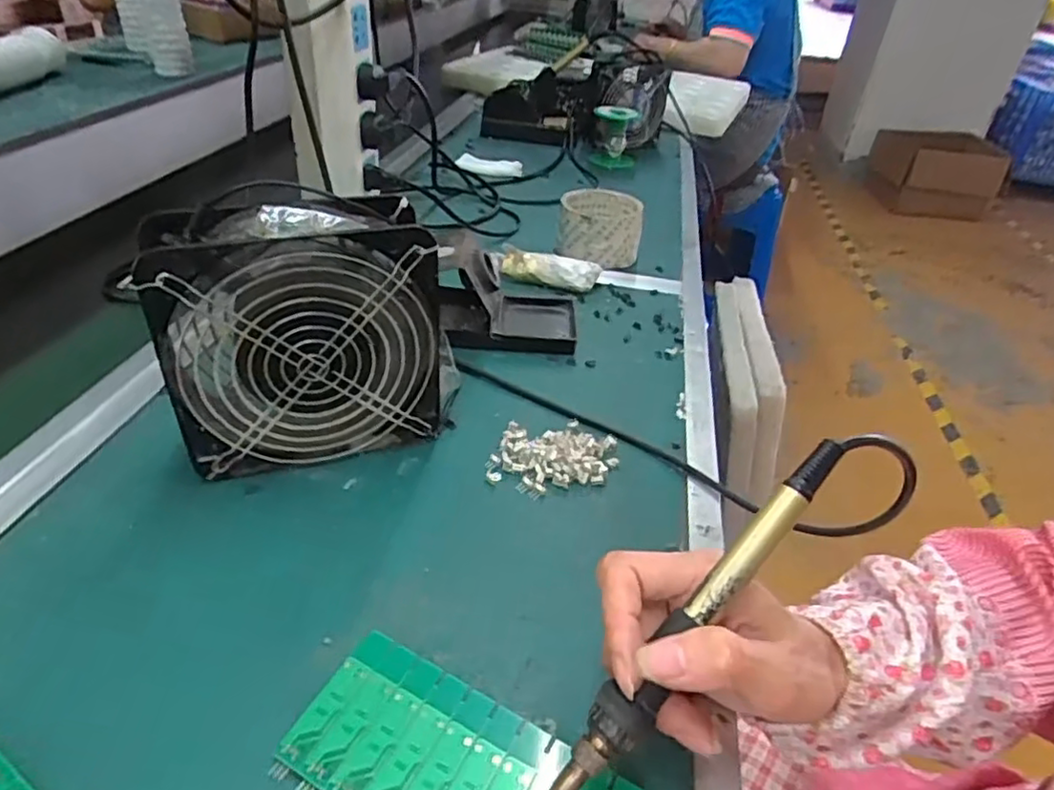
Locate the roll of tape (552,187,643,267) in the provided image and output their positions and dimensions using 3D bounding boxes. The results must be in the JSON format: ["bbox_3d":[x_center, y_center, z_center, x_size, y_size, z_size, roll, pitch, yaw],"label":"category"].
[{"bbox_3d":[0.074,-0.169,0.676,0.085,0.059,0.082,9,37,5],"label":"roll of tape"}]

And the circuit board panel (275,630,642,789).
[{"bbox_3d":[-0.028,0.152,0.263,0.136,0.004,0.062,21,46,21],"label":"circuit board panel"}]

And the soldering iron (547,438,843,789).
[{"bbox_3d":[0.054,0.096,0.245,0.018,0.016,0.202,35,80,34],"label":"soldering iron"}]

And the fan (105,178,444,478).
[{"bbox_3d":[-0.127,-0.034,0.386,0.156,0.155,0.056,-9,39,-19],"label":"fan"}]

